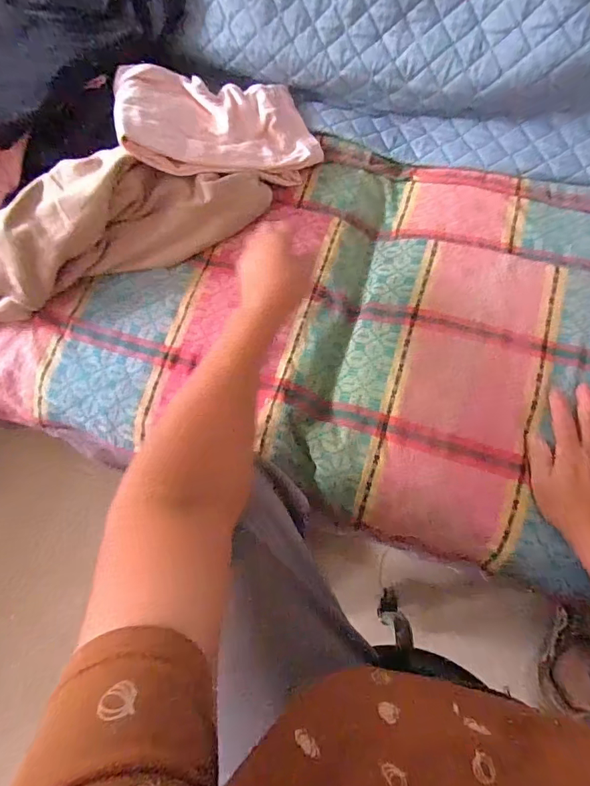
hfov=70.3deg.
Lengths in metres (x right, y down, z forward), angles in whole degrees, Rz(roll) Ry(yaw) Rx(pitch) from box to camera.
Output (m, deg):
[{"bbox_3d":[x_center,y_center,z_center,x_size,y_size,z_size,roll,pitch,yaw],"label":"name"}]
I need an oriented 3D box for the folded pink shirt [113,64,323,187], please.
[{"bbox_3d":[-0.104,-0.399,0.625,0.297,0.042,0.199,1,72,-19],"label":"folded pink shirt"}]

